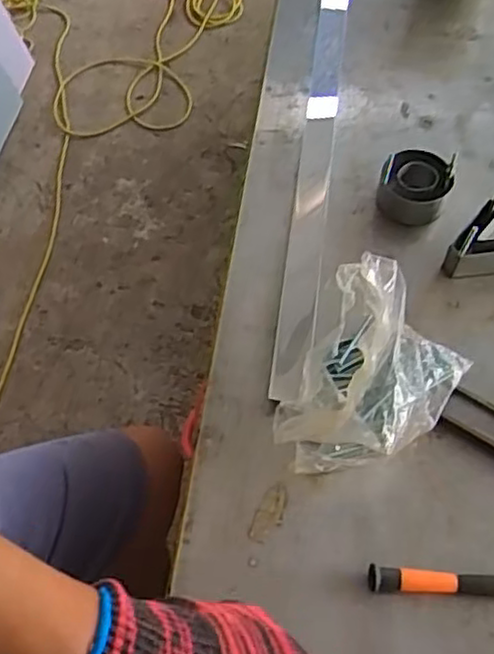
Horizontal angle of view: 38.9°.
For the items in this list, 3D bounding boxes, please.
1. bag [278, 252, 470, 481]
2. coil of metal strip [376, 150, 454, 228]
[{"bbox_3d":[0.081,0.033,0.435,0.096,0.077,0.122,21,62,13],"label":"bag"},{"bbox_3d":[0.130,-0.109,0.544,0.052,0.030,0.052,0,59,1],"label":"coil of metal strip"}]

